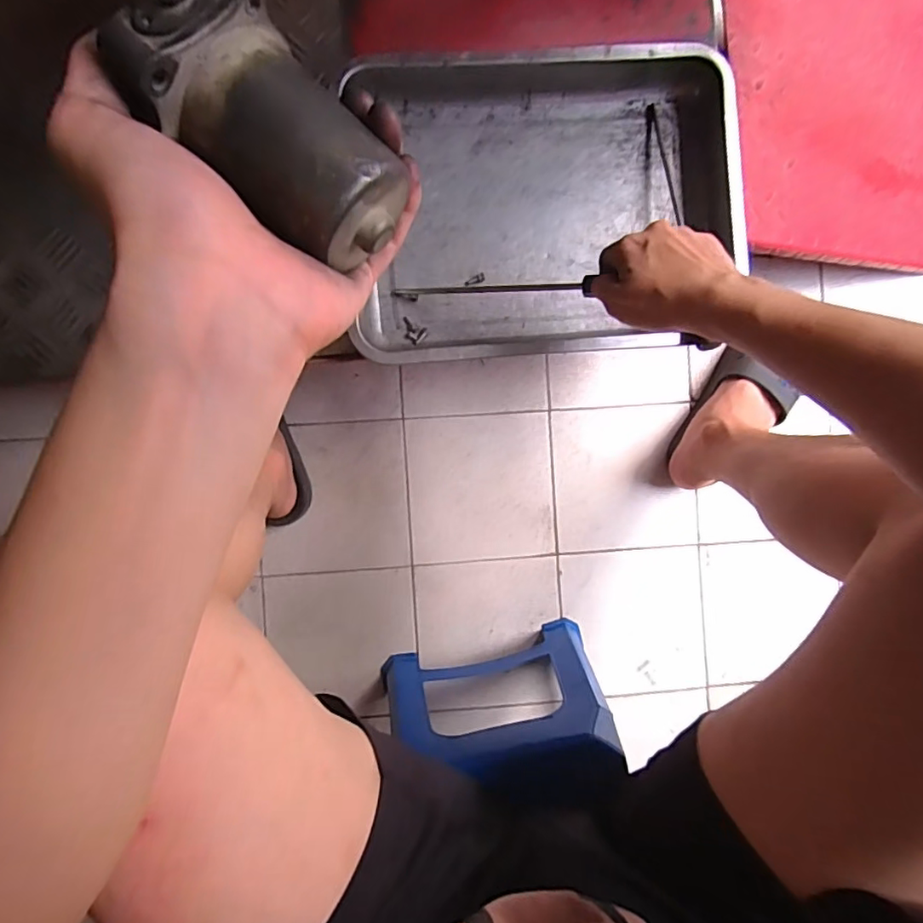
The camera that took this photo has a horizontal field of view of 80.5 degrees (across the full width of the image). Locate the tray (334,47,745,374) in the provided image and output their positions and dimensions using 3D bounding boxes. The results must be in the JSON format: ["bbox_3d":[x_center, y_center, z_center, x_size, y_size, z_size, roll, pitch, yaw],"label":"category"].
[{"bbox_3d":[0.080,-0.250,0.547,0.383,0.050,0.288,-4,90,-3],"label":"tray"}]

